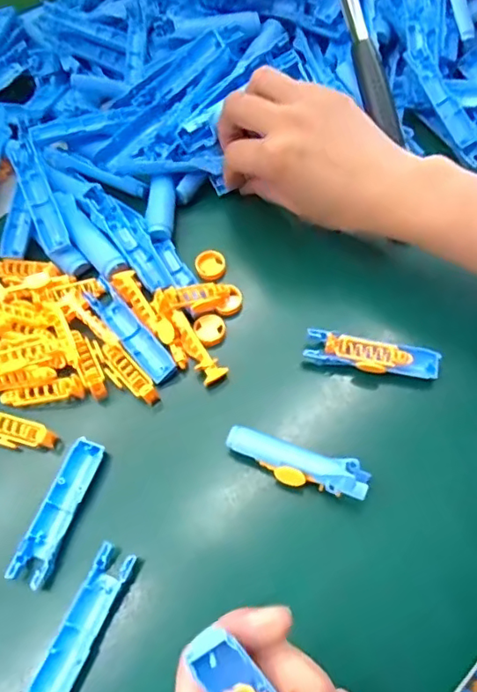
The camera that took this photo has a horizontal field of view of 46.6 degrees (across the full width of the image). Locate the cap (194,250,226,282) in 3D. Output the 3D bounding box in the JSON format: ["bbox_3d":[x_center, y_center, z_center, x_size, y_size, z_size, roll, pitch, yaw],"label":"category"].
[{"bbox_3d":[-0.018,-0.054,0.366,0.019,0.005,0.020,-2,62,3],"label":"cap"}]

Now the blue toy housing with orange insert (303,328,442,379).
[{"bbox_3d":[0.078,0.006,0.324,0.076,0.010,0.021,9,63,9],"label":"blue toy housing with orange insert"}]

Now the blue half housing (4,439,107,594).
[{"bbox_3d":[-0.095,0.086,0.294,0.019,0.011,0.076,15,64,12],"label":"blue half housing"}]

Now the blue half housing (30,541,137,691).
[{"bbox_3d":[-0.076,0.136,0.269,0.018,0.007,0.076,20,66,14],"label":"blue half housing"}]

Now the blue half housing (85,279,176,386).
[{"bbox_3d":[-0.068,-0.011,0.341,0.017,0.009,0.082,-37,66,-15],"label":"blue half housing"}]

